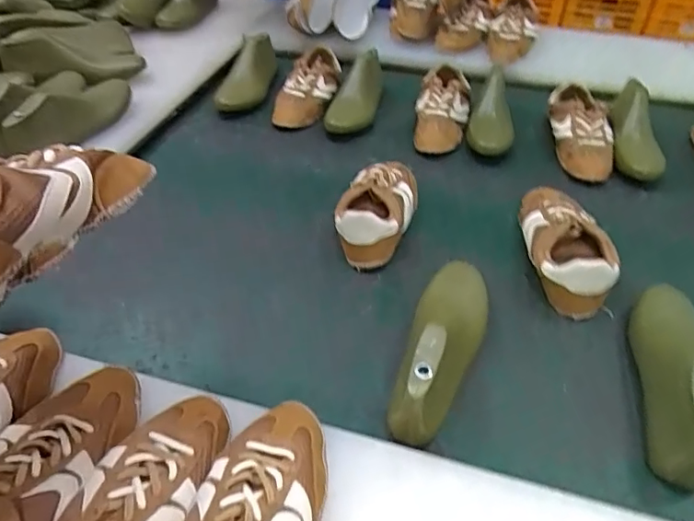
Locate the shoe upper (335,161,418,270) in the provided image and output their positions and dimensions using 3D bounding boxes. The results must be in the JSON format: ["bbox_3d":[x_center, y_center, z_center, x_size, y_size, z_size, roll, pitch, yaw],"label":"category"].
[{"bbox_3d":[0.045,-0.086,0.743,0.099,0.066,0.215,16,47,16],"label":"shoe upper"}]

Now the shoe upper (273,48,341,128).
[{"bbox_3d":[-0.070,-0.327,0.982,0.097,0.058,0.210,16,65,16],"label":"shoe upper"}]

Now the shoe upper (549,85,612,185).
[{"bbox_3d":[0.401,-0.218,0.900,0.085,0.054,0.223,1,59,1],"label":"shoe upper"}]

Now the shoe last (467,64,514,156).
[{"bbox_3d":[0.257,-0.256,0.915,0.074,0.056,0.186,11,58,12],"label":"shoe last"}]

